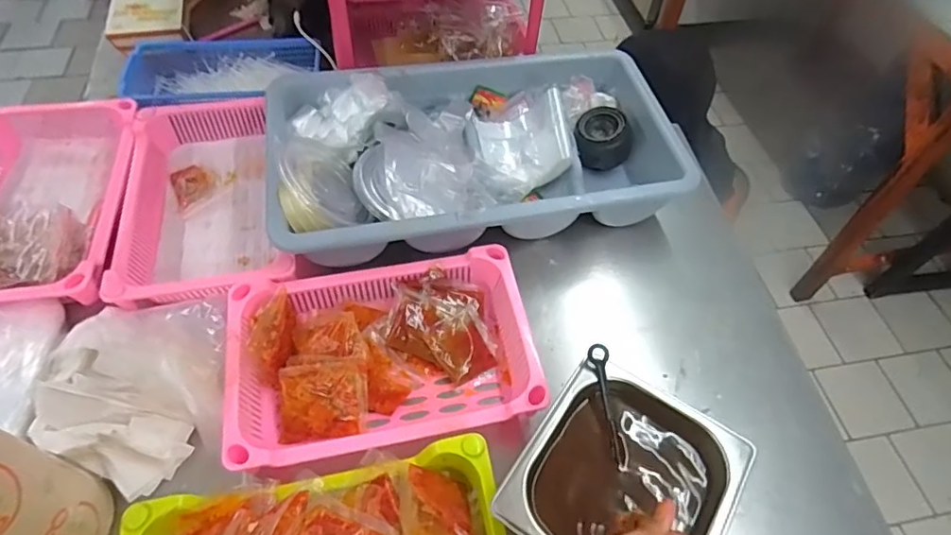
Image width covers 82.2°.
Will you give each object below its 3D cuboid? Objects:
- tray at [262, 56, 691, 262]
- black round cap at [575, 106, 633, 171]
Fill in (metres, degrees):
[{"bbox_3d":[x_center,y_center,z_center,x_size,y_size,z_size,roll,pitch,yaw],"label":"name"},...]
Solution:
[{"bbox_3d":[0.000,-0.150,0.699,0.477,0.117,0.259,-10,57,-10],"label":"tray"},{"bbox_3d":[0.170,-0.176,0.740,0.085,0.052,0.081,16,70,11],"label":"black round cap"}]

